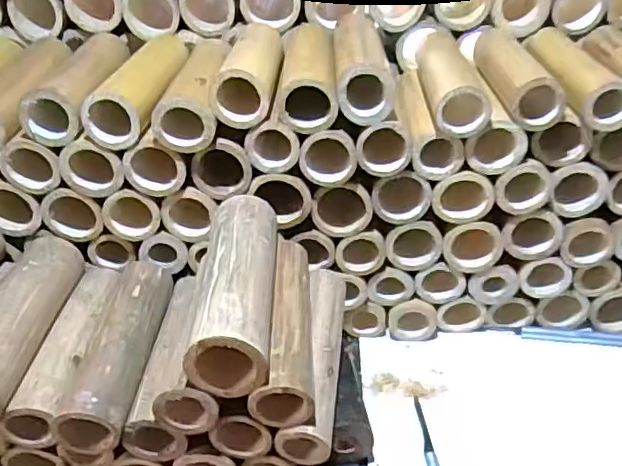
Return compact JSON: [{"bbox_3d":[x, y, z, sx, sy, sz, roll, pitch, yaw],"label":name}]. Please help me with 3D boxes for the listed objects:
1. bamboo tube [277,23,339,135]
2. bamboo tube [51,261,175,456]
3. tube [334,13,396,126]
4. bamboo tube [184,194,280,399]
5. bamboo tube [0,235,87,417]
[{"bbox_3d":[-0.002,-0.164,0.568,0.050,0.049,0.180,1,37,-1],"label":"bamboo tube"},{"bbox_3d":[-0.159,0.090,0.494,0.049,0.041,0.179,3,37,2],"label":"bamboo tube"},{"bbox_3d":[0.046,-0.168,0.561,0.049,0.050,0.168,0,37,-1],"label":"tube"},{"bbox_3d":[-0.057,0.035,0.473,0.054,0.053,0.182,1,37,0],"label":"bamboo tube"},{"bbox_3d":[-0.252,0.067,0.498,0.052,0.057,0.182,1,37,-1],"label":"bamboo tube"}]

